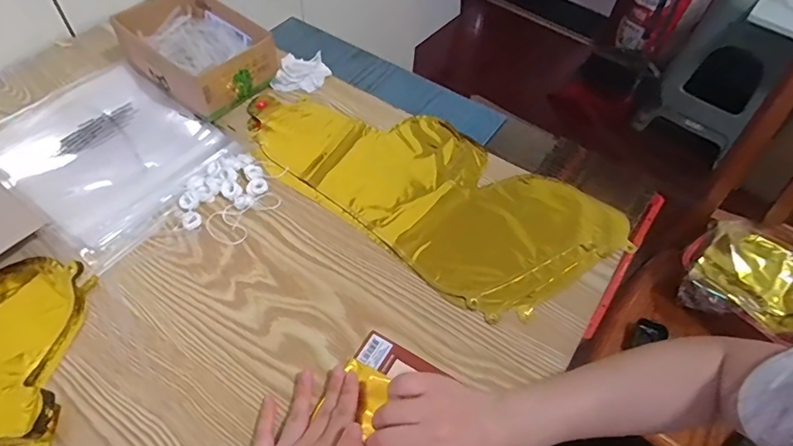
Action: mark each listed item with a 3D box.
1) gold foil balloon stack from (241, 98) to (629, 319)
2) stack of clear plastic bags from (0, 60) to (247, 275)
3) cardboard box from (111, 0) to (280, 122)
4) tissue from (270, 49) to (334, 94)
[{"bbox_3d":[0.025,-0.049,0.579,0.442,0.006,0.207,30,58,17],"label":"gold foil balloon stack"},{"bbox_3d":[-0.335,-0.087,0.577,0.255,0.013,0.207,33,58,19],"label":"stack of clear plastic bags"},{"bbox_3d":[-0.260,-0.230,0.650,0.175,0.065,0.133,34,59,20],"label":"cardboard box"},{"bbox_3d":[-0.130,-0.209,0.673,0.071,0.027,0.054,6,54,1],"label":"tissue"}]

